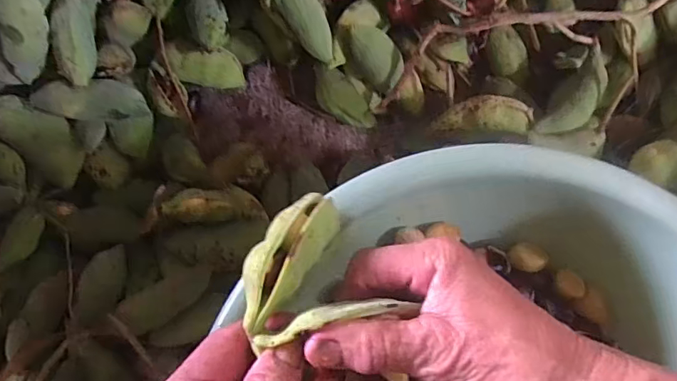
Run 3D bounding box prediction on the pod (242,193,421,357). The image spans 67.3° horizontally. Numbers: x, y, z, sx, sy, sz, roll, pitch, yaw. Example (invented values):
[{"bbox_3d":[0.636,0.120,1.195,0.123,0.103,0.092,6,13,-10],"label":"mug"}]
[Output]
[{"bbox_3d":[-0.015,0.043,0.247,0.065,0.035,0.071,-30,80,-5],"label":"pod"}]

